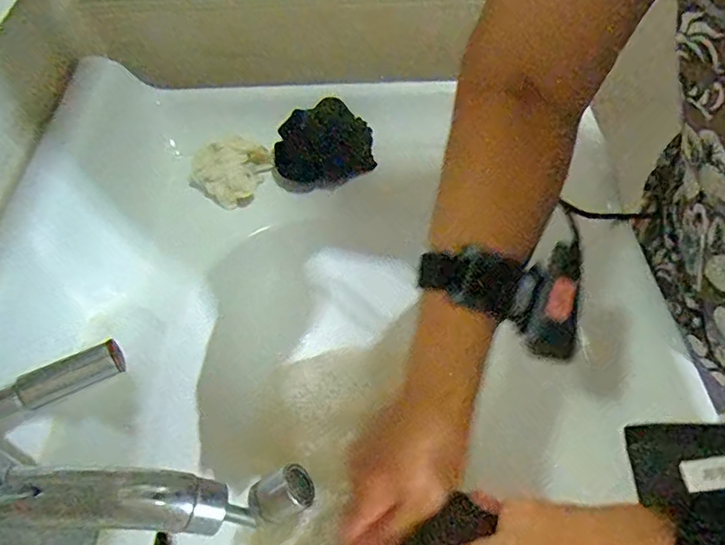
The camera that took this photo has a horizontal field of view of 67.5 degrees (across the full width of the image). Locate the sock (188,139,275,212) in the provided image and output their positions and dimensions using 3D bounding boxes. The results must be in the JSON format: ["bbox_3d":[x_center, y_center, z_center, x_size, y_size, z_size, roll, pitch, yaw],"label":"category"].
[{"bbox_3d":[-0.126,-0.100,0.511,0.067,0.037,0.066,-1,53,1],"label":"sock"}]

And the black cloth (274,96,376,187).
[{"bbox_3d":[-0.040,-0.124,0.530,0.092,0.016,0.077,-20,98,-10],"label":"black cloth"}]

